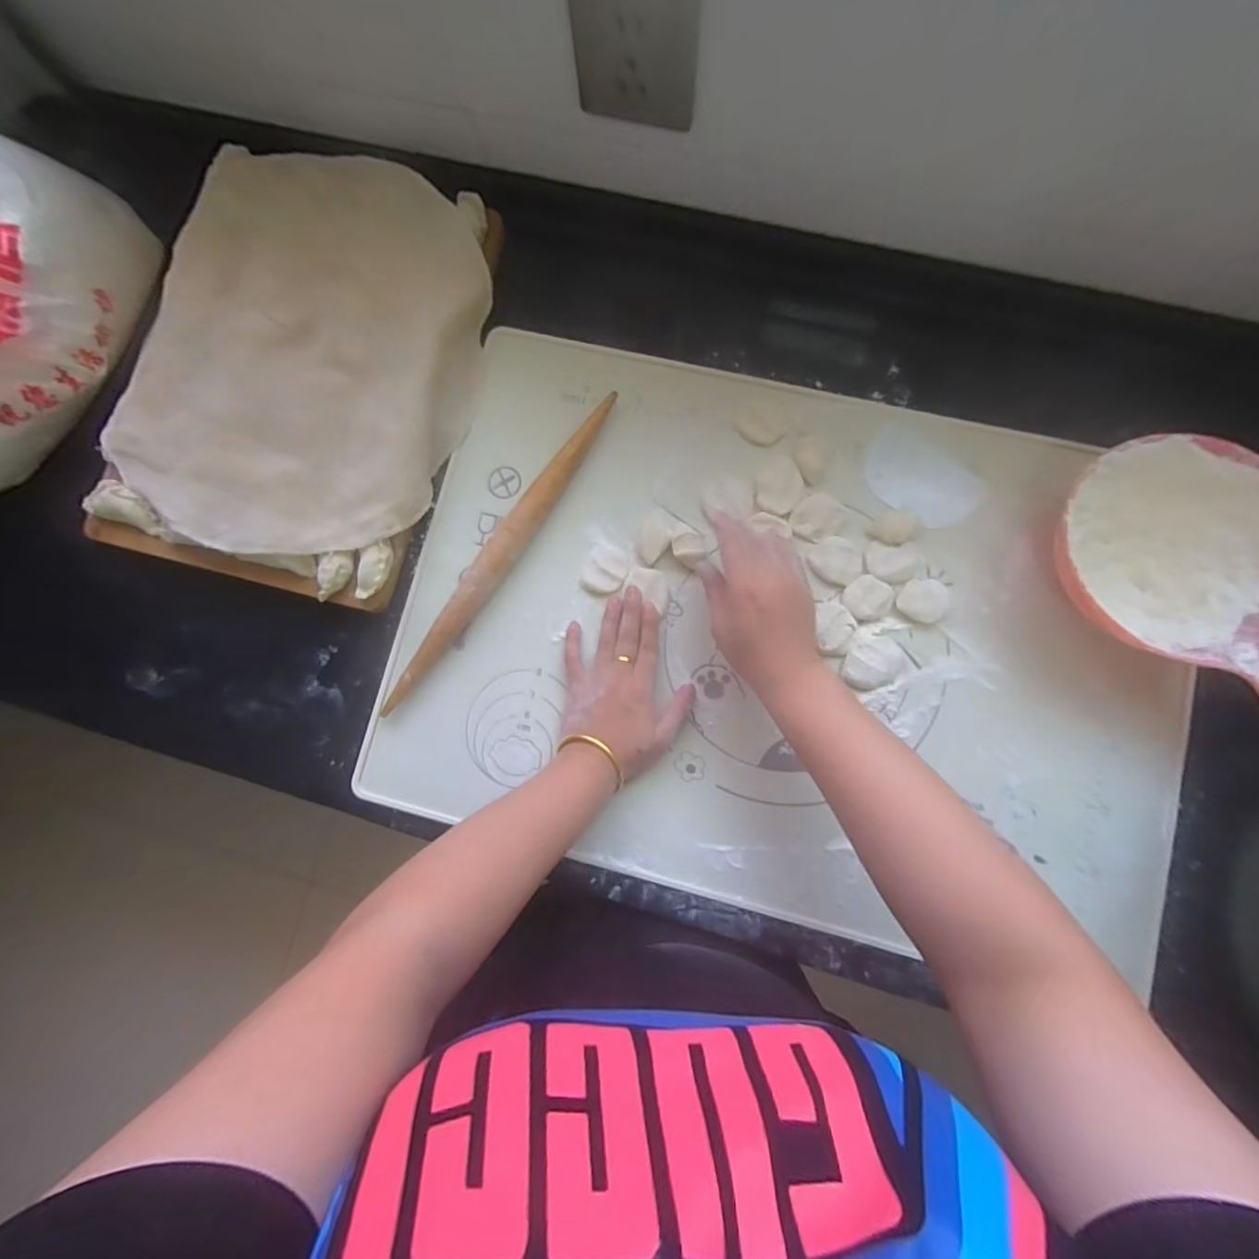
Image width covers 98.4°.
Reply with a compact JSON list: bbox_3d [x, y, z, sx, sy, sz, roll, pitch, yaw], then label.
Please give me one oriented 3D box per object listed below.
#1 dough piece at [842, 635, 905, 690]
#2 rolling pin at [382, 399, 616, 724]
[{"bbox_3d":[0.199,0.025,0.447,0.053,0.009,0.044,-23,82,2],"label":"dough piece"},{"bbox_3d":[-0.108,-0.064,0.465,0.029,0.025,0.322,35,87,7],"label":"rolling pin"}]

